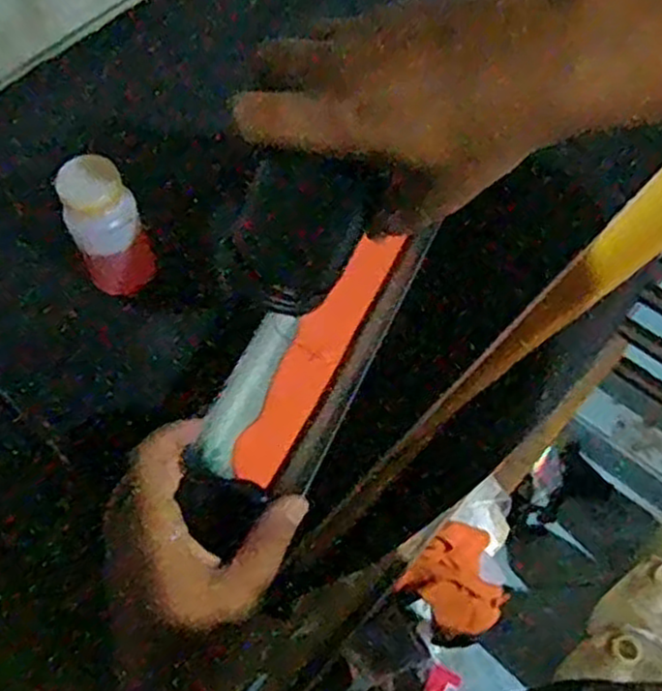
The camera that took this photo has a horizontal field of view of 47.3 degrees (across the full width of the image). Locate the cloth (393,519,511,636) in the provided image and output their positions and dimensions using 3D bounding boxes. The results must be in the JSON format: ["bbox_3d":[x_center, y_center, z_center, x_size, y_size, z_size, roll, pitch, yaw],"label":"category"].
[{"bbox_3d":[0.175,0.296,0.970,0.115,0.094,0.150,36,65,23],"label":"cloth"}]

